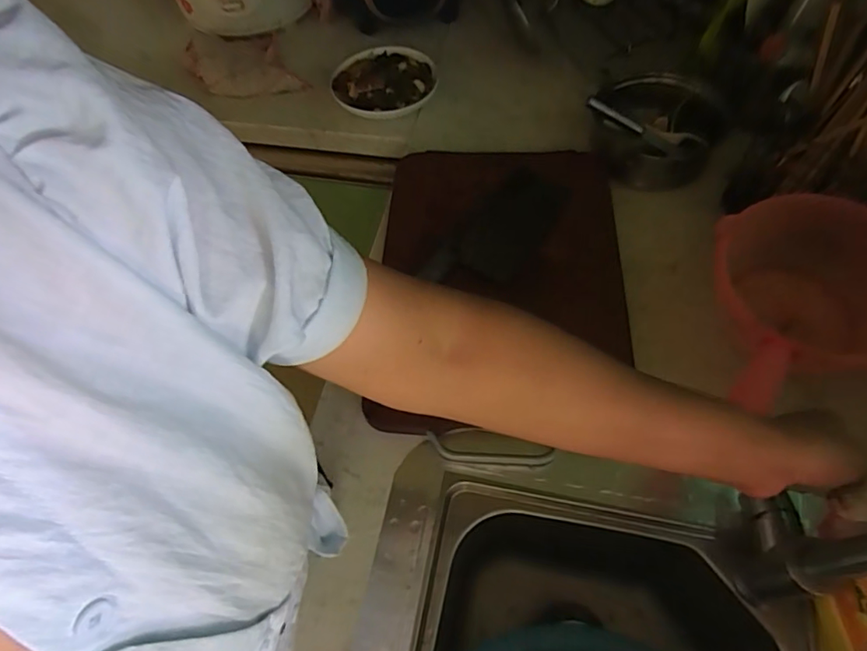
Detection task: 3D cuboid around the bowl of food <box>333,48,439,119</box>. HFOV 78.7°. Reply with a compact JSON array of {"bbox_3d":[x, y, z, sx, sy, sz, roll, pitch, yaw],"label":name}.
[{"bbox_3d":[-0.070,-0.373,0.825,0.152,0.043,0.160,-2,59,3],"label":"bowl of food"}]

